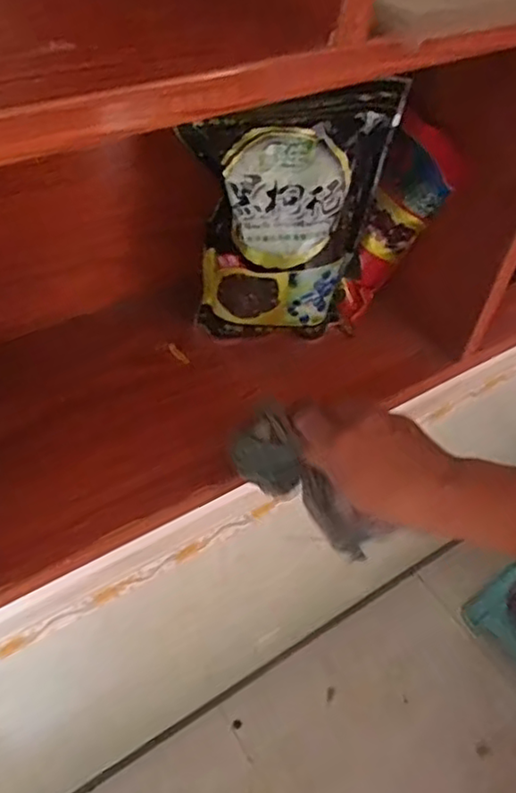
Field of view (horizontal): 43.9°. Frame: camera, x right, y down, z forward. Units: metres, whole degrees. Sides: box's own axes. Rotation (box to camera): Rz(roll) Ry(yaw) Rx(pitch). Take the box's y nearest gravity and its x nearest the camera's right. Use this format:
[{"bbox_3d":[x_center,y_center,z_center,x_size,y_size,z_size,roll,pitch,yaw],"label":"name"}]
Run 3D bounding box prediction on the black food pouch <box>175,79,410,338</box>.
[{"bbox_3d":[0.022,-0.144,0.538,0.147,0.217,0.060,8,49,2],"label":"black food pouch"}]

